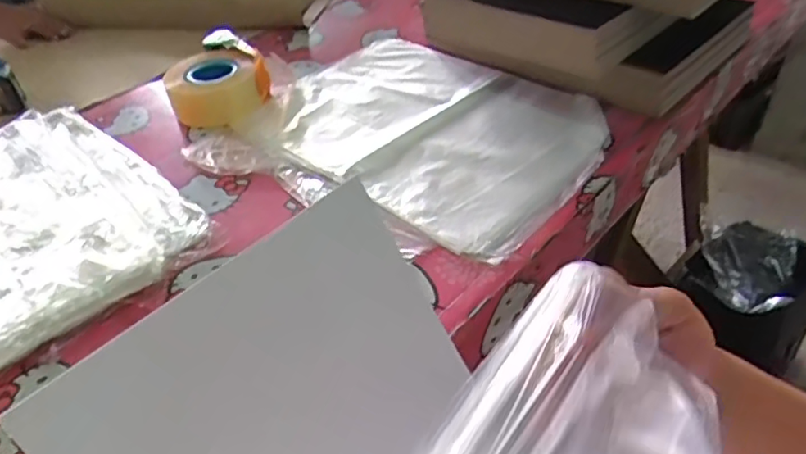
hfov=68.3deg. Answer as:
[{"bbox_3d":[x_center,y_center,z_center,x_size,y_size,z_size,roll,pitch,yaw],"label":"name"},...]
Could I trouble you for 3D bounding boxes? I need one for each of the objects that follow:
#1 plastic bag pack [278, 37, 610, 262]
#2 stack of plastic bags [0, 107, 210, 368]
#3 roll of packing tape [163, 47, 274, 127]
[{"bbox_3d":[0.018,-0.128,0.728,0.419,0.019,0.341,29,53,34],"label":"plastic bag pack"},{"bbox_3d":[-0.395,-0.012,0.625,0.271,0.046,0.367,-33,47,-26],"label":"stack of plastic bags"},{"bbox_3d":[-0.248,-0.188,0.797,0.113,0.061,0.108,-4,41,4],"label":"roll of packing tape"}]

